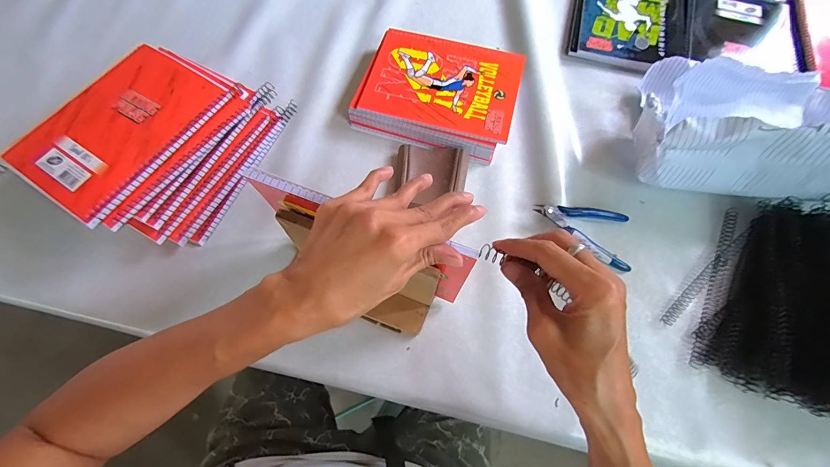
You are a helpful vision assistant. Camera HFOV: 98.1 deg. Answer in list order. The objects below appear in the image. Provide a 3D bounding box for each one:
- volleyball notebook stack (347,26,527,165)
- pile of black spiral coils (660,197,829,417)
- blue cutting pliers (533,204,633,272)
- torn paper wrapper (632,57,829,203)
[{"bbox_3d":[0.034,-0.193,0.495,0.204,0.035,0.161,16,69,6],"label":"volleyball notebook stack"},{"bbox_3d":[0.434,0.075,0.377,0.248,0.060,0.232,25,70,9],"label":"pile of black spiral coils"},{"bbox_3d":[0.198,-0.002,0.428,0.113,0.021,0.071,12,69,4],"label":"blue cutting pliers"},{"bbox_3d":[0.418,-0.141,0.416,0.281,0.146,0.194,11,69,4],"label":"torn paper wrapper"}]

